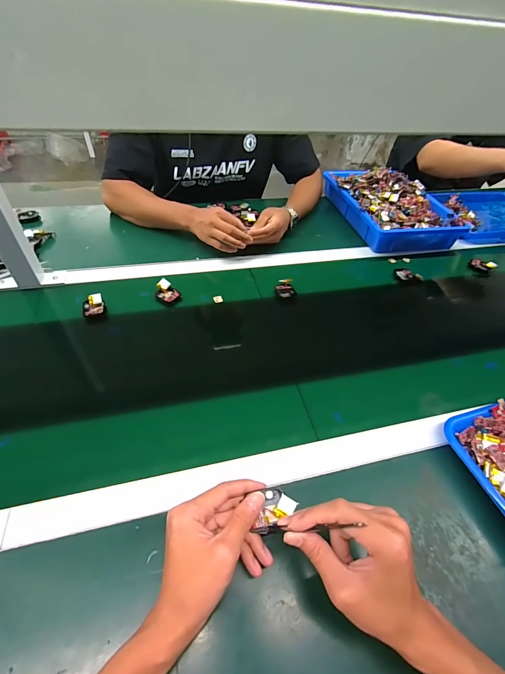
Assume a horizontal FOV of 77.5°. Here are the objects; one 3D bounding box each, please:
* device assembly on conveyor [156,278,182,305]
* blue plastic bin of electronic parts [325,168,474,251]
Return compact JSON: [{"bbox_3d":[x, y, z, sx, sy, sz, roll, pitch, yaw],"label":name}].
[{"bbox_3d":[-0.162,-0.084,0.601,0.044,0.029,0.048,-15,50,-19],"label":"device assembly on conveyor"},{"bbox_3d":[0.366,-0.360,0.853,0.246,0.083,0.345,-8,48,-13],"label":"blue plastic bin of electronic parts"}]

